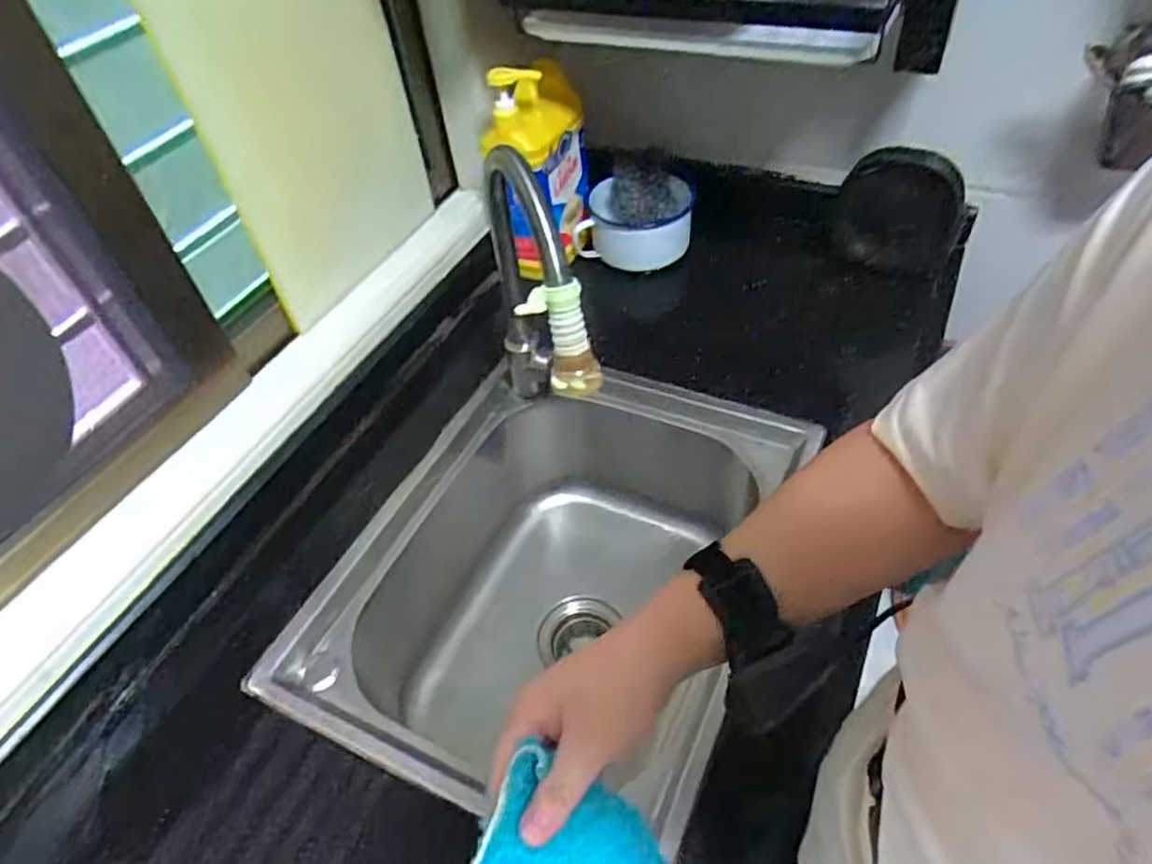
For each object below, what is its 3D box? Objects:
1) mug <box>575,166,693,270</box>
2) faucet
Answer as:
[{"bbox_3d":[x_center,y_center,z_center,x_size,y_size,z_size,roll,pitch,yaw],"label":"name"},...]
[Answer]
[{"bbox_3d":[0.088,-0.318,1.073,0.164,0.098,0.119,2,48,8],"label":"mug"},{"bbox_3d":[-0.035,-0.104,0.720,0.057,0.343,0.218,-15,48,-7],"label":"faucet"}]

